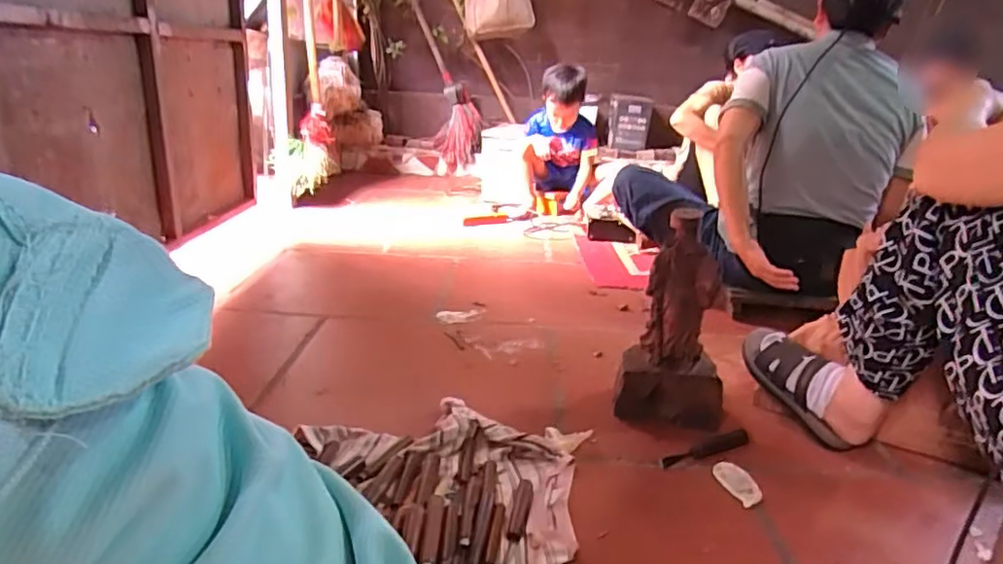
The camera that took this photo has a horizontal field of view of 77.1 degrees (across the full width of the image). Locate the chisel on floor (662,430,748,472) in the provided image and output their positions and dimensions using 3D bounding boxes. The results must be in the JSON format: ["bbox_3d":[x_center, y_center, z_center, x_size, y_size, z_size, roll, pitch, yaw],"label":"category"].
[{"bbox_3d":[0.316,0.259,0.977,0.164,0.020,0.031,-7,20,-31],"label":"chisel on floor"}]

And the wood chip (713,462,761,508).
[{"bbox_3d":[0.344,0.289,0.905,0.050,0.017,0.080,0,17,-14],"label":"wood chip"}]

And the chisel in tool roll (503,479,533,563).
[{"bbox_3d":[0.017,0.307,0.778,0.023,0.016,0.180,7,17,9],"label":"chisel in tool roll"}]

